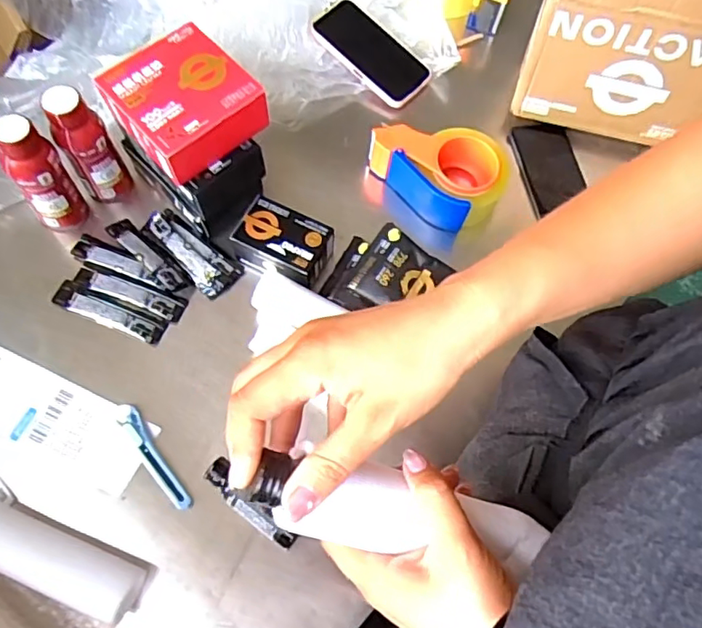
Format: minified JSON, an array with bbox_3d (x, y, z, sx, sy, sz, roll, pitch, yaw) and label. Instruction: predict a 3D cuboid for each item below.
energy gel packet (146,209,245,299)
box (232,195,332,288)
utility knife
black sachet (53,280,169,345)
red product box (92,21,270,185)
[{"bbox_3d":[-0.189,-0.075,0.662,0.128,0.010,0.047,40,71,13],"label":"energy gel packet"},{"bbox_3d":[-0.076,-0.077,0.648,0.105,0.058,0.068,27,69,8],"label":"box"},{"bbox_3d":[-0.202,0.145,0.575,0.021,0.009,0.125,-33,73,-15],"label":"utility knife"},{"bbox_3d":[-0.270,-0.004,0.631,0.130,0.006,0.031,21,68,6],"label":"black sachet"},{"bbox_3d":[-0.176,-0.218,0.583,0.143,0.052,0.125,43,72,13],"label":"red product box"}]

